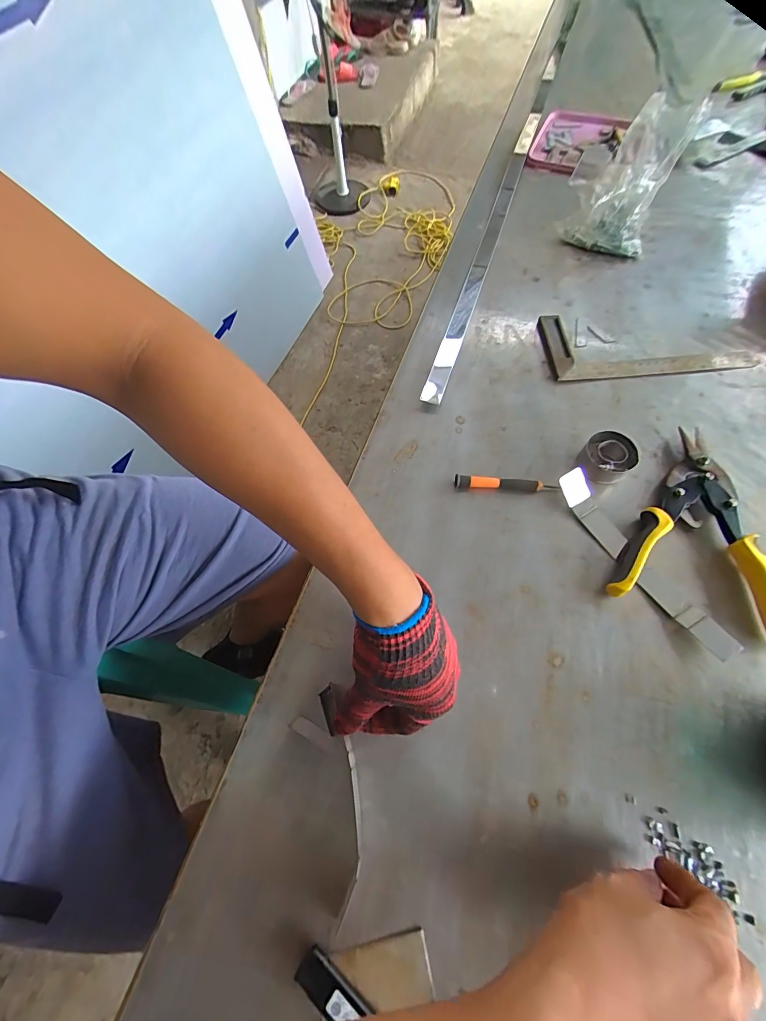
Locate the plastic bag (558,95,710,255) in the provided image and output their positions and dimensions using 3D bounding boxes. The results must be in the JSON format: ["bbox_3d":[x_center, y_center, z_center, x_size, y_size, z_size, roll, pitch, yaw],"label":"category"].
[{"bbox_3d":[0.391,-0.539,0.642,0.136,0.097,0.258,24,68,14],"label":"plastic bag"}]

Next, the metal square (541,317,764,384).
[{"bbox_3d":[0.351,-0.228,0.537,0.257,0.012,0.114,-4,64,1],"label":"metal square"}]

